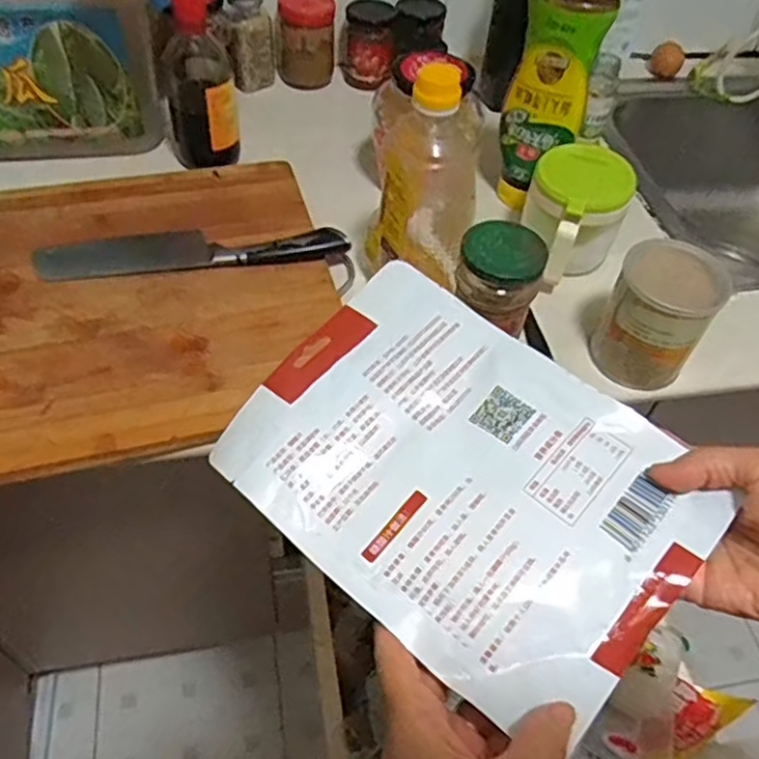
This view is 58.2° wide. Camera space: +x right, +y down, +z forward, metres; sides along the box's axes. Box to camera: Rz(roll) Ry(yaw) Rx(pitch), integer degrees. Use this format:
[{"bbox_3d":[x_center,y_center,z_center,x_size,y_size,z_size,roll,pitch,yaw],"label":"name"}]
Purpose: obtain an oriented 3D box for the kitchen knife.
[{"bbox_3d":[-0.176,-0.128,0.646,0.287,0.024,0.050,-4,52,-9],"label":"kitchen knife"}]

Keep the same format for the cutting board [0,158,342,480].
[{"bbox_3d":[-0.270,-0.071,0.608,0.443,0.013,0.345,-10,53,-13],"label":"cutting board"}]

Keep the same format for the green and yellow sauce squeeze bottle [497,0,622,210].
[{"bbox_3d":[0.165,-0.275,0.683,0.072,0.211,0.048,2,51,-3],"label":"green and yellow sauce squeeze bottle"}]

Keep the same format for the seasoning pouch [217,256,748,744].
[{"bbox_3d":[0.044,0.047,0.373,0.243,0.012,0.174,37,68,22],"label":"seasoning pouch"}]

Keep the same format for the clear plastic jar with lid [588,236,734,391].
[{"bbox_3d":[0.241,-0.058,0.594,0.082,0.106,0.081,3,51,-3],"label":"clear plastic jar with lid"}]

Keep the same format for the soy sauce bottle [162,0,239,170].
[{"bbox_3d":[-0.192,-0.311,0.708,0.073,0.159,0.064,-9,53,-13],"label":"soy sauce bottle"}]

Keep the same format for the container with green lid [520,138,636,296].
[{"bbox_3d":[0.187,-0.156,0.673,0.091,0.102,0.110,18,52,9],"label":"container with green lid"}]

